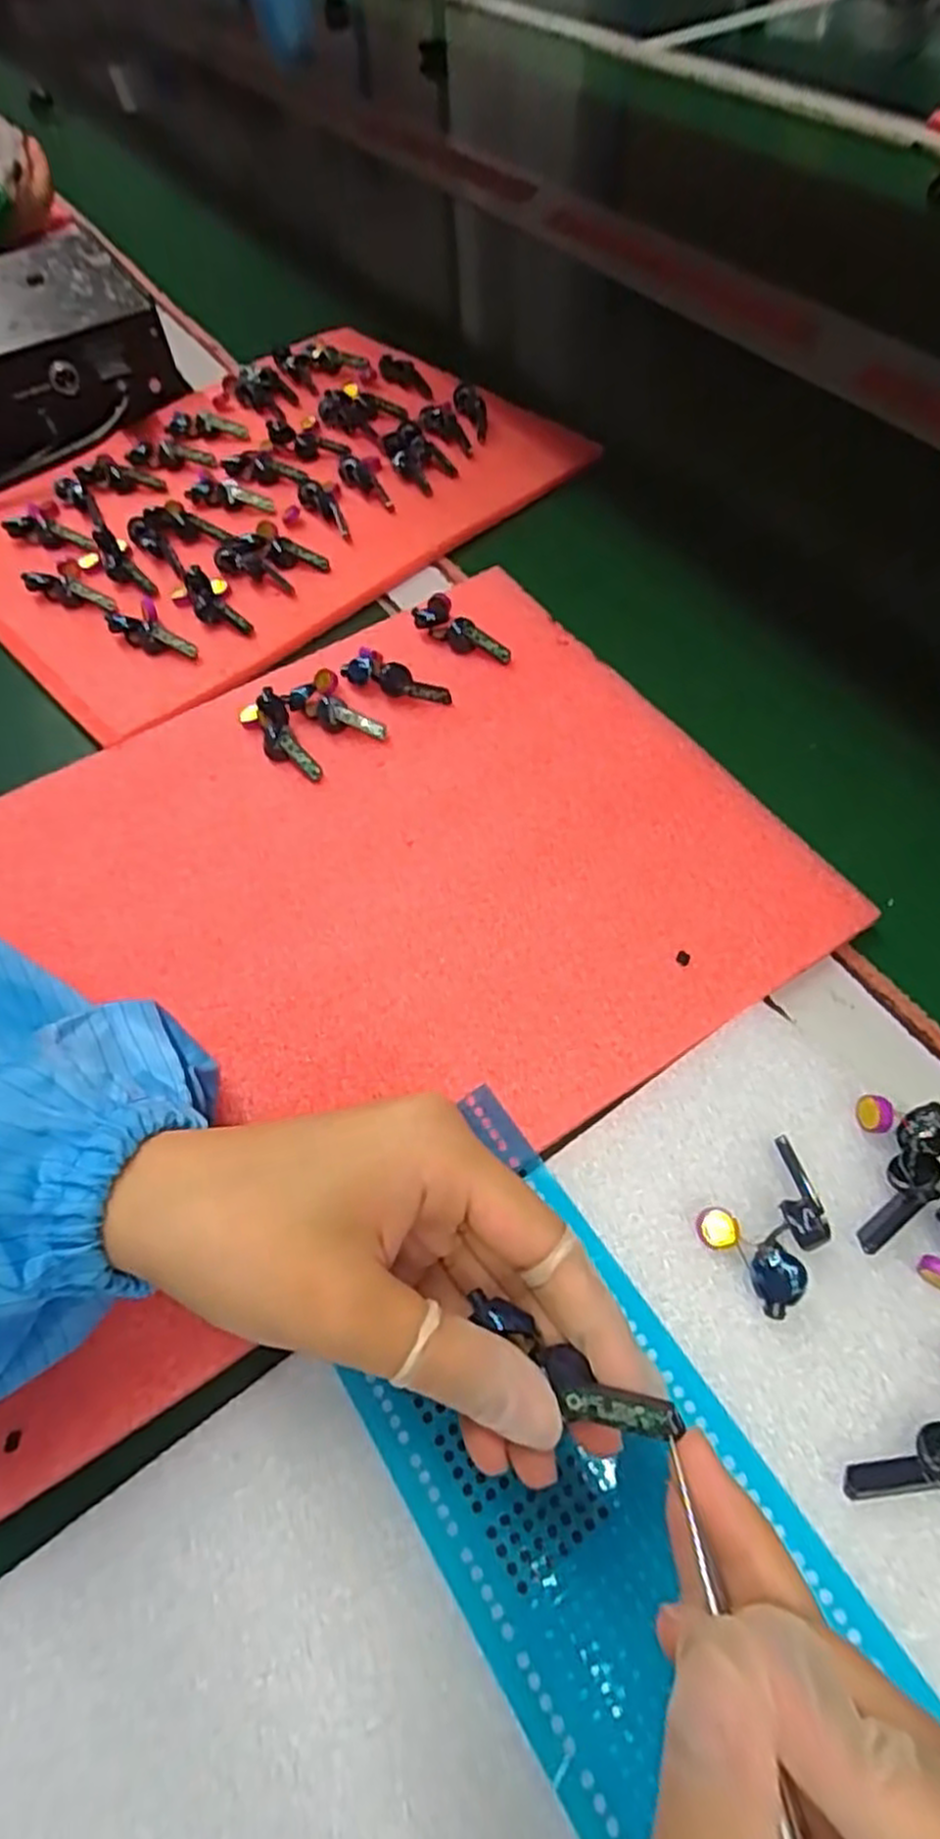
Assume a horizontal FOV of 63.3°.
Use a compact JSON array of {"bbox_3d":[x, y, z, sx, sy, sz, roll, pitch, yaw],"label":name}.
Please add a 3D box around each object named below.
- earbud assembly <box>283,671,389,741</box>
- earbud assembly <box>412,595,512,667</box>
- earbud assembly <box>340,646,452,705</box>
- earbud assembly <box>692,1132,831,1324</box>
[{"bbox_3d":[-0.063,-0.097,0.355,0.026,0.013,0.047,-37,64,-18],"label":"earbud assembly"},{"bbox_3d":[-0.002,-0.145,0.381,0.054,0.012,0.019,32,65,21],"label":"earbud assembly"},{"bbox_3d":[-0.035,-0.115,0.363,0.054,0.013,0.015,22,62,15],"label":"earbud assembly"},{"bbox_3d":[0.094,0.093,0.231,0.040,0.015,0.033,-35,63,-17],"label":"earbud assembly"}]

